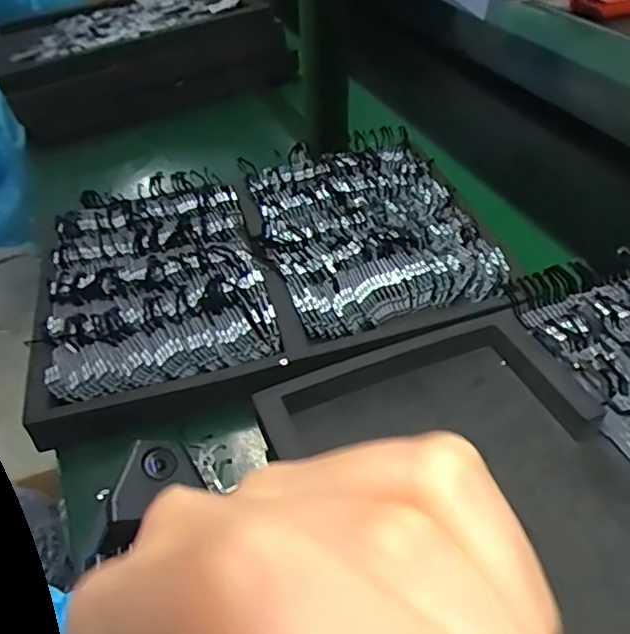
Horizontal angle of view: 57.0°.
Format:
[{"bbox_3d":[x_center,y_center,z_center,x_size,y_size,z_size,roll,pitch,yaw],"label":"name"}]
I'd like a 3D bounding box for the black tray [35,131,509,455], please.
[{"bbox_3d":[-0.055,-0.063,0.569,0.416,0.043,0.319,-11,44,-10],"label":"black tray"}]

